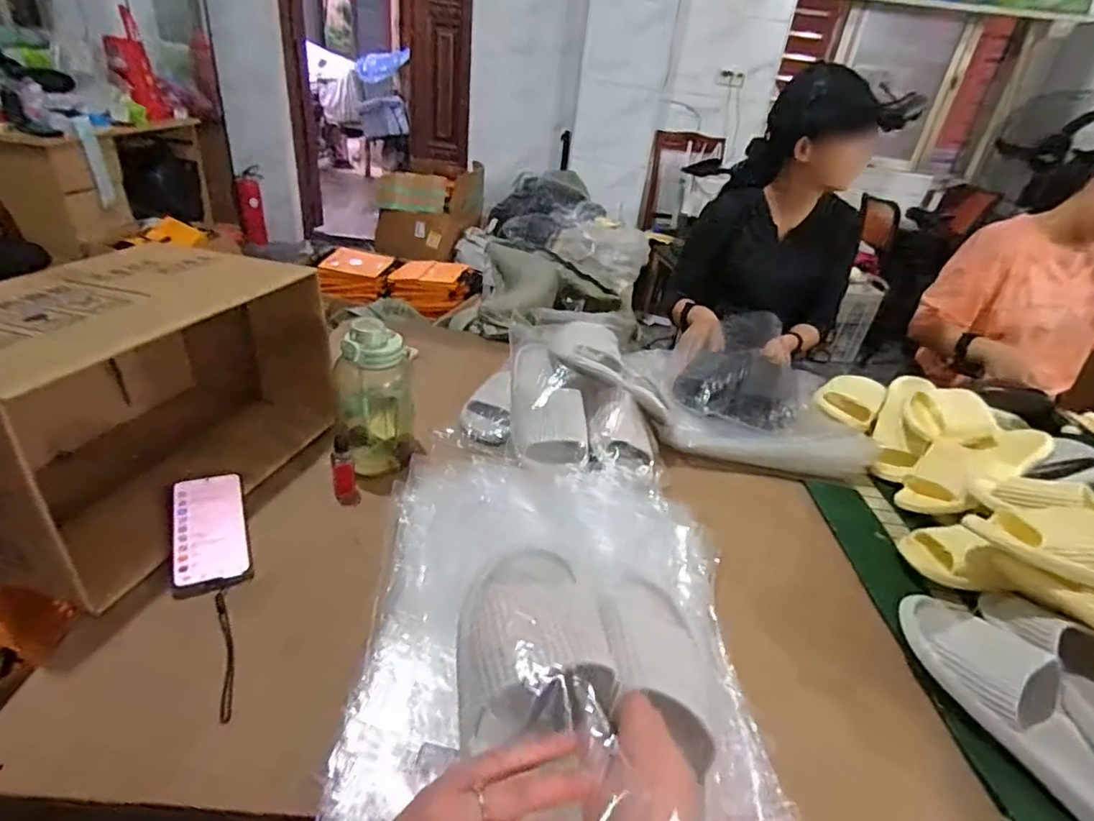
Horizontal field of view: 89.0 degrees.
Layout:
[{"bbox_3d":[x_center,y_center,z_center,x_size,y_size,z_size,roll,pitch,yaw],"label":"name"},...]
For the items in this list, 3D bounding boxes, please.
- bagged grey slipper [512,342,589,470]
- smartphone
[{"bbox_3d":[-0.007,-0.019,0.878,0.110,0.063,0.255,-4,53,-17],"label":"bagged grey slipper"},{"bbox_3d":[-0.394,0.137,0.653,0.078,0.015,0.168,-2,43,-32],"label":"smartphone"}]

